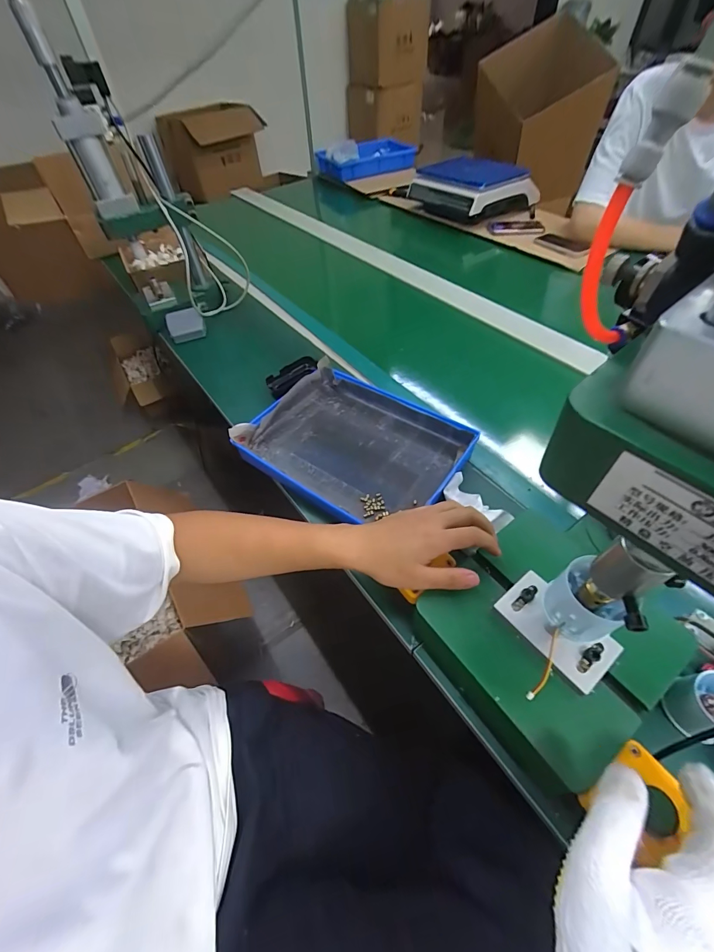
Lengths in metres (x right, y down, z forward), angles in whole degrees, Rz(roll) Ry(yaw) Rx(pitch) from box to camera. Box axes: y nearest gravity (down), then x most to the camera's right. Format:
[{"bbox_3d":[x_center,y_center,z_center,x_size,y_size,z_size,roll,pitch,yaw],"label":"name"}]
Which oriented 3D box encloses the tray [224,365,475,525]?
[{"bbox_3d":[-0.008,-0.055,0.590,0.333,0.041,0.242,28,59,24],"label":"tray"}]

